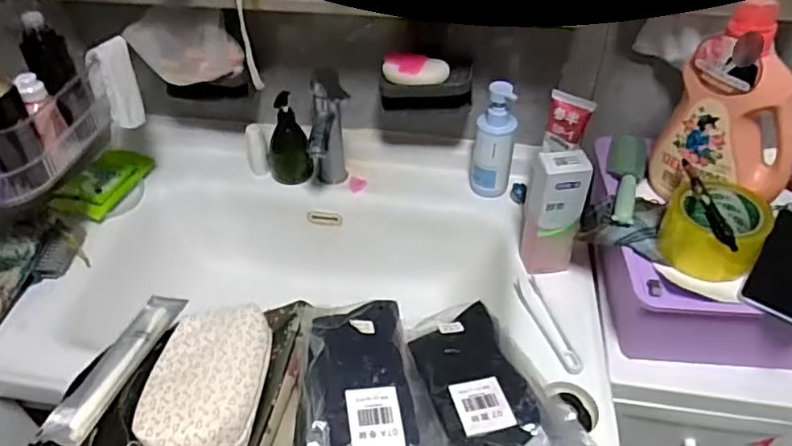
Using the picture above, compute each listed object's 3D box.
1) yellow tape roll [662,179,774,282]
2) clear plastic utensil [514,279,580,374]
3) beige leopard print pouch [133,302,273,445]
[{"bbox_3d":[0.341,0.006,0.623,0.097,0.064,0.097,0,42,0],"label":"yellow tape roll"},{"bbox_3d":[0.188,0.124,0.710,0.027,0.014,0.141,-12,44,-12],"label":"clear plastic utensil"},{"bbox_3d":[-0.209,0.162,0.622,0.129,0.044,0.195,-1,42,0],"label":"beige leopard print pouch"}]

